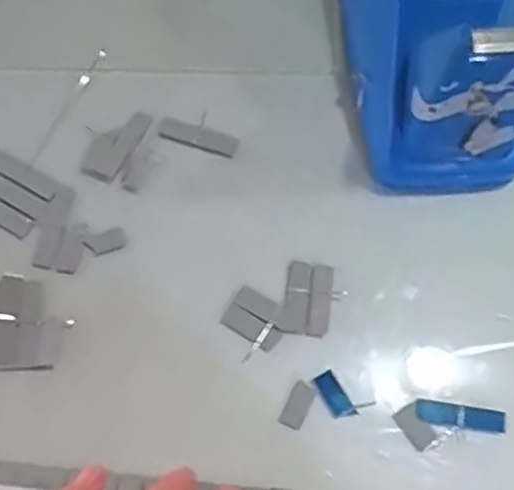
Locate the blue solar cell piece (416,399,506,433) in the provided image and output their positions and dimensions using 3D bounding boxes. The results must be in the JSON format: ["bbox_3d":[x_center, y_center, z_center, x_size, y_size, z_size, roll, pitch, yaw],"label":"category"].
[{"bbox_3d":[0.088,0.074,0.300,0.038,0.004,0.010,8,72,3],"label":"blue solar cell piece"}]

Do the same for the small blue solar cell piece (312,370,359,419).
[{"bbox_3d":[0.034,0.066,0.304,0.010,0.004,0.022,-30,71,-7],"label":"small blue solar cell piece"}]

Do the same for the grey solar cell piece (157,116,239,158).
[{"bbox_3d":[-0.028,-0.054,0.340,0.037,0.004,0.012,16,73,6],"label":"grey solar cell piece"}]

